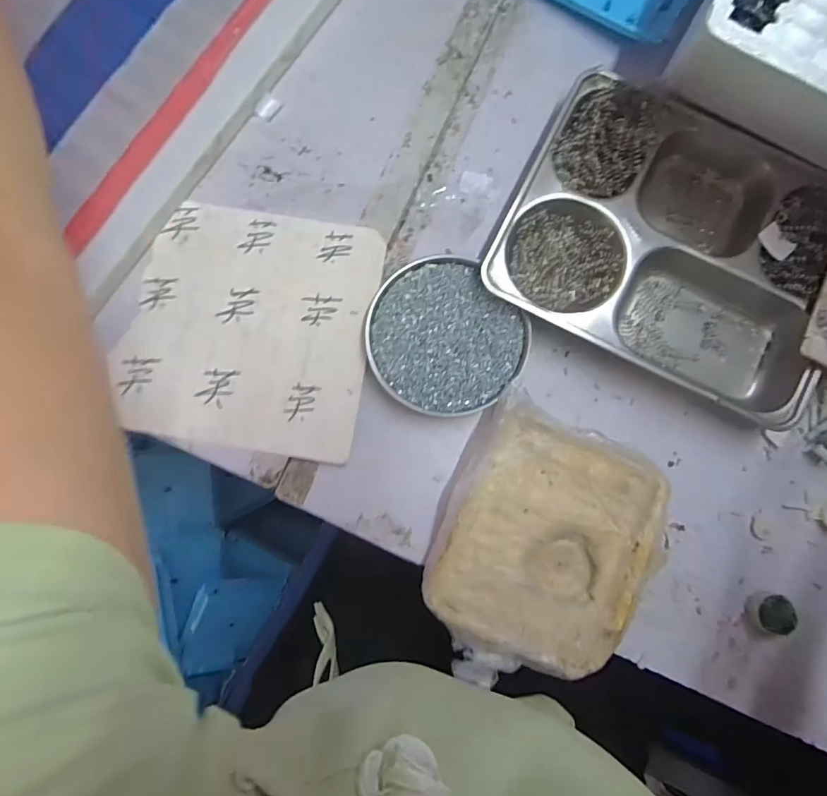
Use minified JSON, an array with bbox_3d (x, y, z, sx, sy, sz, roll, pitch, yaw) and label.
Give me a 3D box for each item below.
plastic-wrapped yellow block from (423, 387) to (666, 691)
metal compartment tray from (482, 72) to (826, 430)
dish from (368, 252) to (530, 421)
[{"bbox_3d":[0.102,0.123,0.405,0.164,0.046,0.210,23,87,1],"label":"plastic-wrapped yellow block"},{"bbox_3d":[0.222,-0.131,0.422,0.274,0.040,0.219,27,87,1],"label":"metal compartment tray"},{"bbox_3d":[0.027,-0.051,0.427,0.131,0.023,0.127,0,87,0],"label":"dish"}]

